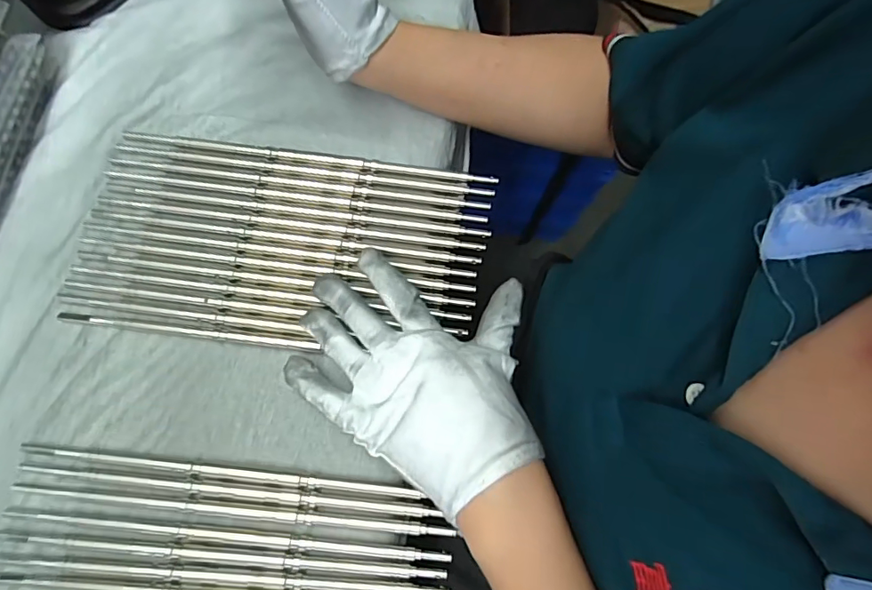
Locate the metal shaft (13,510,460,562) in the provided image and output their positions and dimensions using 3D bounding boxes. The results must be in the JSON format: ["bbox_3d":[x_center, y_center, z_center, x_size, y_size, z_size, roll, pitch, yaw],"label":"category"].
[{"bbox_3d":[-0.123,0.141,0.296,0.259,0.008,0.007,5,77,0],"label":"metal shaft"}]

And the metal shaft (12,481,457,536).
[{"bbox_3d":[-0.120,0.127,0.297,0.258,0.004,0.007,6,77,0],"label":"metal shaft"}]

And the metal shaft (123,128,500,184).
[{"bbox_3d":[-0.089,-0.097,0.350,0.260,0.005,0.010,8,77,1],"label":"metal shaft"}]

